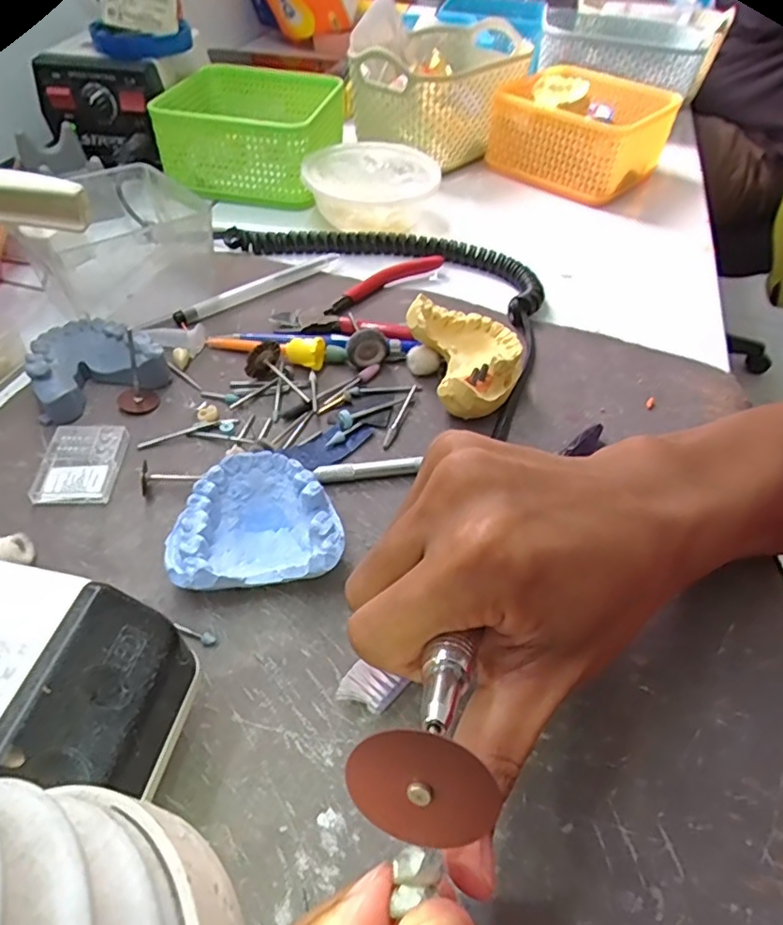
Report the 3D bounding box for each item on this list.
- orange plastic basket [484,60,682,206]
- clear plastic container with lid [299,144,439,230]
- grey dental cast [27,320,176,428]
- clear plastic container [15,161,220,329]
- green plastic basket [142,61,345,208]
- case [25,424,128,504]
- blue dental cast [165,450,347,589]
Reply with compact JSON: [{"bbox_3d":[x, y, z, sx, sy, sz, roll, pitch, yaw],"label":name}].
[{"bbox_3d":[0.180,-0.315,0.556,0.132,0.072,0.158,32,53,23],"label":"orange plastic basket"},{"bbox_3d":[-0.015,-0.213,0.468,0.099,0.043,0.093,10,48,4],"label":"clear plastic container with lid"},{"bbox_3d":[-0.161,-0.055,0.325,0.065,0.023,0.055,-22,53,-23],"label":"grey dental cast"},{"bbox_3d":[-0.170,-0.141,0.384,0.101,0.052,0.109,-26,55,-25],"label":"clear plastic container"},{"bbox_3d":[-0.115,-0.284,0.512,0.130,0.062,0.135,11,48,5],"label":"green plastic basket"},{"bbox_3d":[-0.150,0.000,0.287,0.036,0.007,0.046,1,48,-4],"label":"case"},{"bbox_3d":[-0.057,0.027,0.254,0.067,0.029,0.056,-4,48,-8],"label":"blue dental cast"}]

